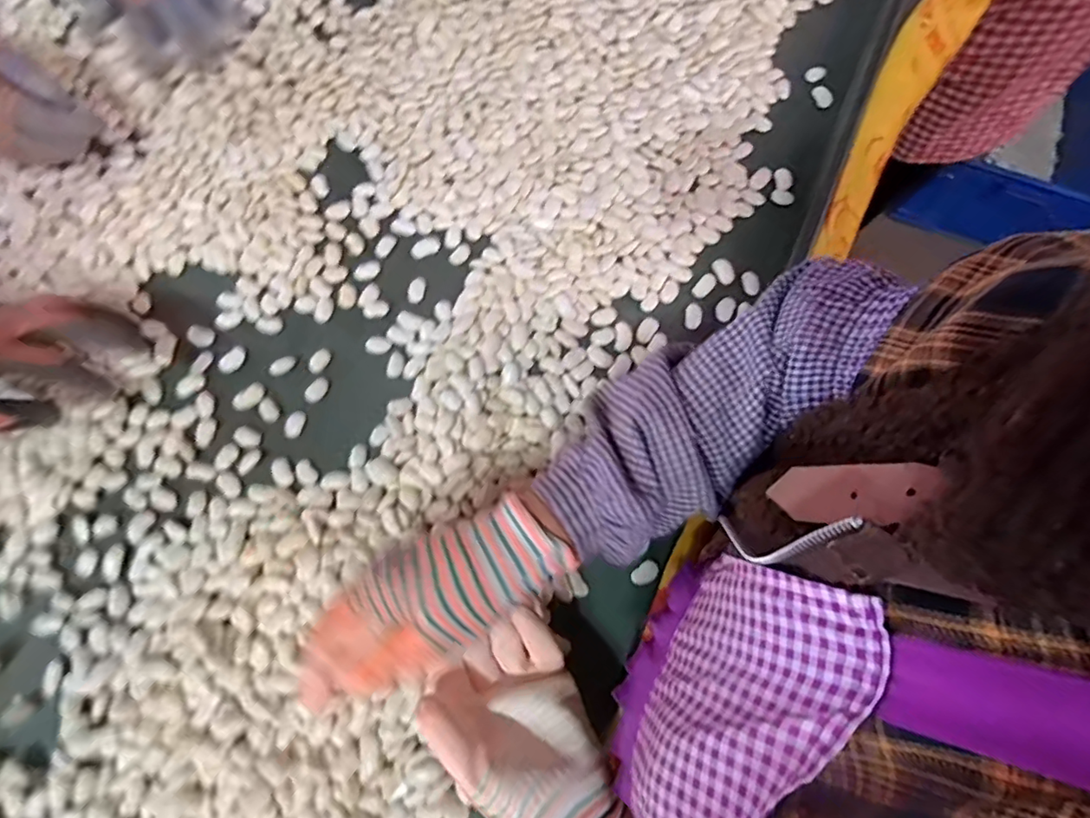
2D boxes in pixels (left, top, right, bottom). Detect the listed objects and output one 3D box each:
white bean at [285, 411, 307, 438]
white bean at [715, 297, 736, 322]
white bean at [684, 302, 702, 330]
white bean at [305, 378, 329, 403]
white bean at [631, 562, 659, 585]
[{"bbox_3d":[-0.207,0.012,0.453,0.015,0.004,0.023,24,79,4],"label":"white bean"},{"bbox_3d":[0.156,-0.087,0.474,0.015,0.004,0.020,24,79,4],"label":"white bean"},{"bbox_3d":[0.128,-0.081,0.475,0.013,0.004,0.023,0,78,-1],"label":"white bean"},{"bbox_3d":[-0.192,-0.016,0.461,0.015,0.004,0.023,38,80,6],"label":"white bean"},{"bbox_3d":[0.079,0.129,0.431,0.021,0.008,0.013,-41,82,-9],"label":"white bean"}]

